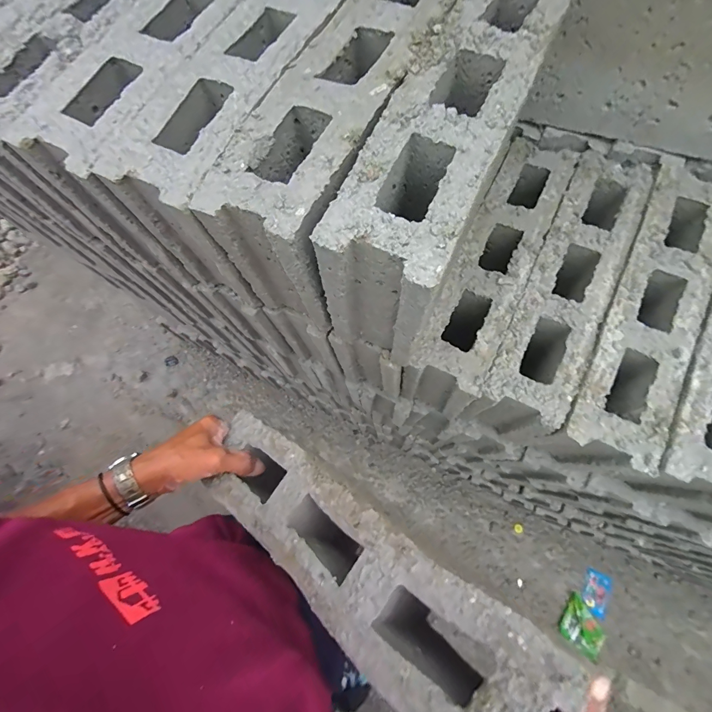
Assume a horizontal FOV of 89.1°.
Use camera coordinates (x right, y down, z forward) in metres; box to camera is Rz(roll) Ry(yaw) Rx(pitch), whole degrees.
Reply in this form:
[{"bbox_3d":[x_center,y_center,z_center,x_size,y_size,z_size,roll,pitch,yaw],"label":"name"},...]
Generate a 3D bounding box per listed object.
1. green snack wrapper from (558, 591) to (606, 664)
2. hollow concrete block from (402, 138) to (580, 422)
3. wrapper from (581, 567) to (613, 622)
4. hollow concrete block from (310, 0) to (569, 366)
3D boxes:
[{"bbox_3d":[0.719,0.856,1.140,0.131,0.016,0.126,39,73,14],"label":"green snack wrapper"},{"bbox_3d":[0.187,-0.093,0.566,0.097,0.216,0.374,24,70,9],"label":"hollow concrete block"},{"bbox_3d":[0.778,0.770,1.172,0.079,0.010,0.130,23,70,8],"label":"wrapper"},{"bbox_3d":[0.092,-0.193,0.393,0.102,0.199,0.378,23,70,8],"label":"hollow concrete block"}]

